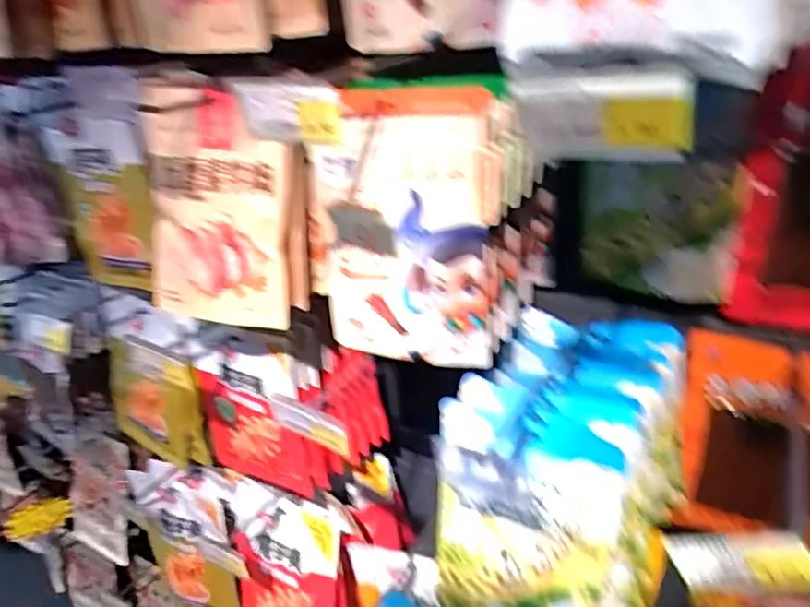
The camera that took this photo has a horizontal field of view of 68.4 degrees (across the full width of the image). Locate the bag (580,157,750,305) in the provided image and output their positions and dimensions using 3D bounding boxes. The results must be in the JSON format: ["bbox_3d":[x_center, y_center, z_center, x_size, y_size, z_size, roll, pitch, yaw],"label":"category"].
[{"bbox_3d":[0.254,-0.071,0.604,0.148,0.148,0.035,10,32,29],"label":"bag"}]

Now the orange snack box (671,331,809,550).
[{"bbox_3d":[0.413,0.164,0.670,0.195,0.259,0.058,20,37,40],"label":"orange snack box"}]

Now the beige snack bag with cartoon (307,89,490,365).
[{"bbox_3d":[-0.008,-0.065,0.561,0.173,0.252,0.051,5,30,19],"label":"beige snack bag with cartoon"}]

